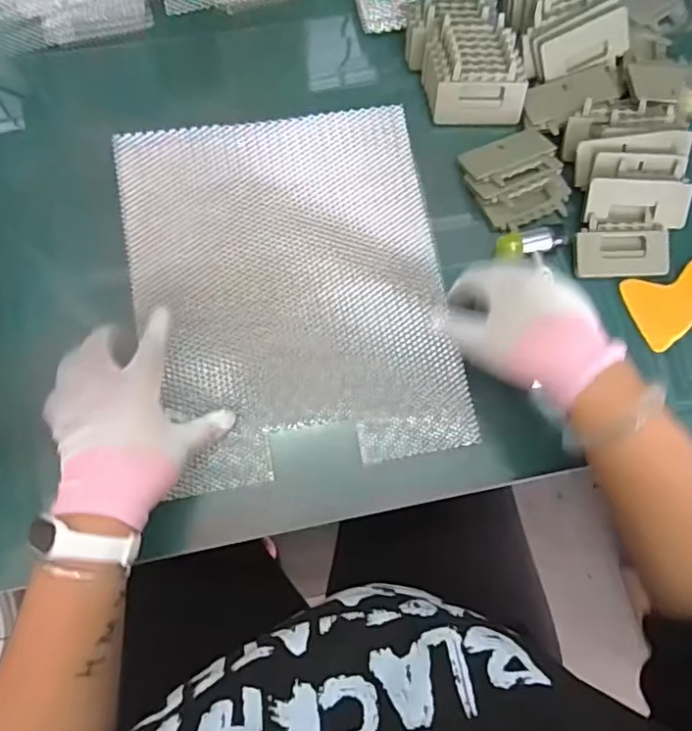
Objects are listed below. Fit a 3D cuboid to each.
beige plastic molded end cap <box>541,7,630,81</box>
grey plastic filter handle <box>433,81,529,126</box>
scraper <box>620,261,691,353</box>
[{"bbox_3d":[0.234,-0.312,0.561,0.079,0.040,0.004,-15,30,23],"label":"beige plastic molded end cap"},{"bbox_3d":[0.131,-0.256,0.561,0.086,0.040,0.004,-1,39,-3],"label":"grey plastic filter handle"},{"bbox_3d":[0.314,-0.059,0.533,0.102,0.009,0.069,-17,80,-5],"label":"scraper"}]

